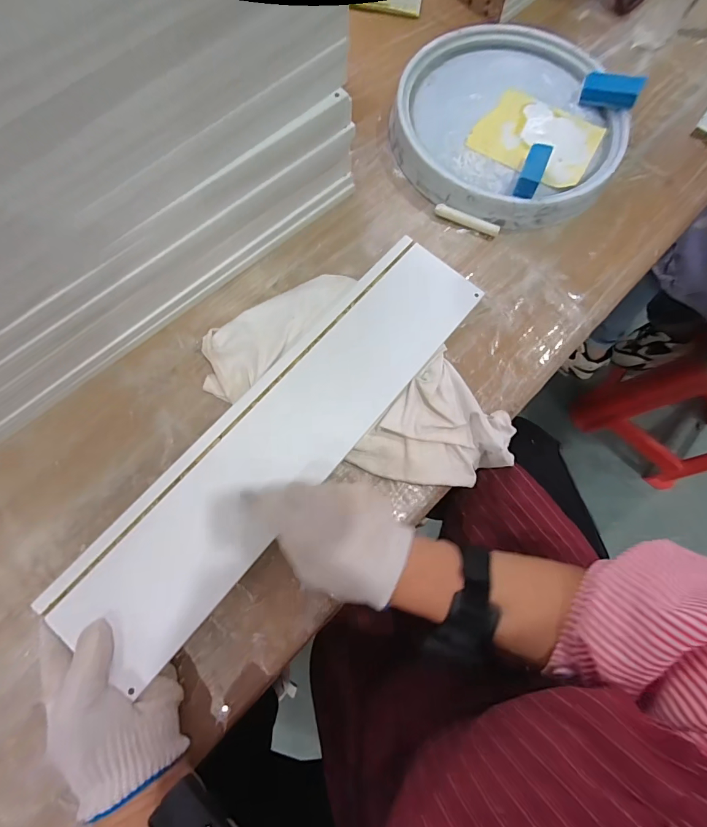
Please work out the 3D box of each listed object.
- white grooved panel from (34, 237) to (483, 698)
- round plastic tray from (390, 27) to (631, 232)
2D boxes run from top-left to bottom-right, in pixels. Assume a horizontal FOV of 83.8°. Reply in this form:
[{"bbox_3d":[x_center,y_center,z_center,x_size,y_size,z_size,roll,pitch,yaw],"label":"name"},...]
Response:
[{"bbox_3d":[-0.058,0.011,0.395,0.118,0.014,0.498,40,74,10],"label":"white grooved panel"},{"bbox_3d":[0.196,-0.372,0.510,0.283,0.049,0.287,0,73,-1],"label":"round plastic tray"}]

